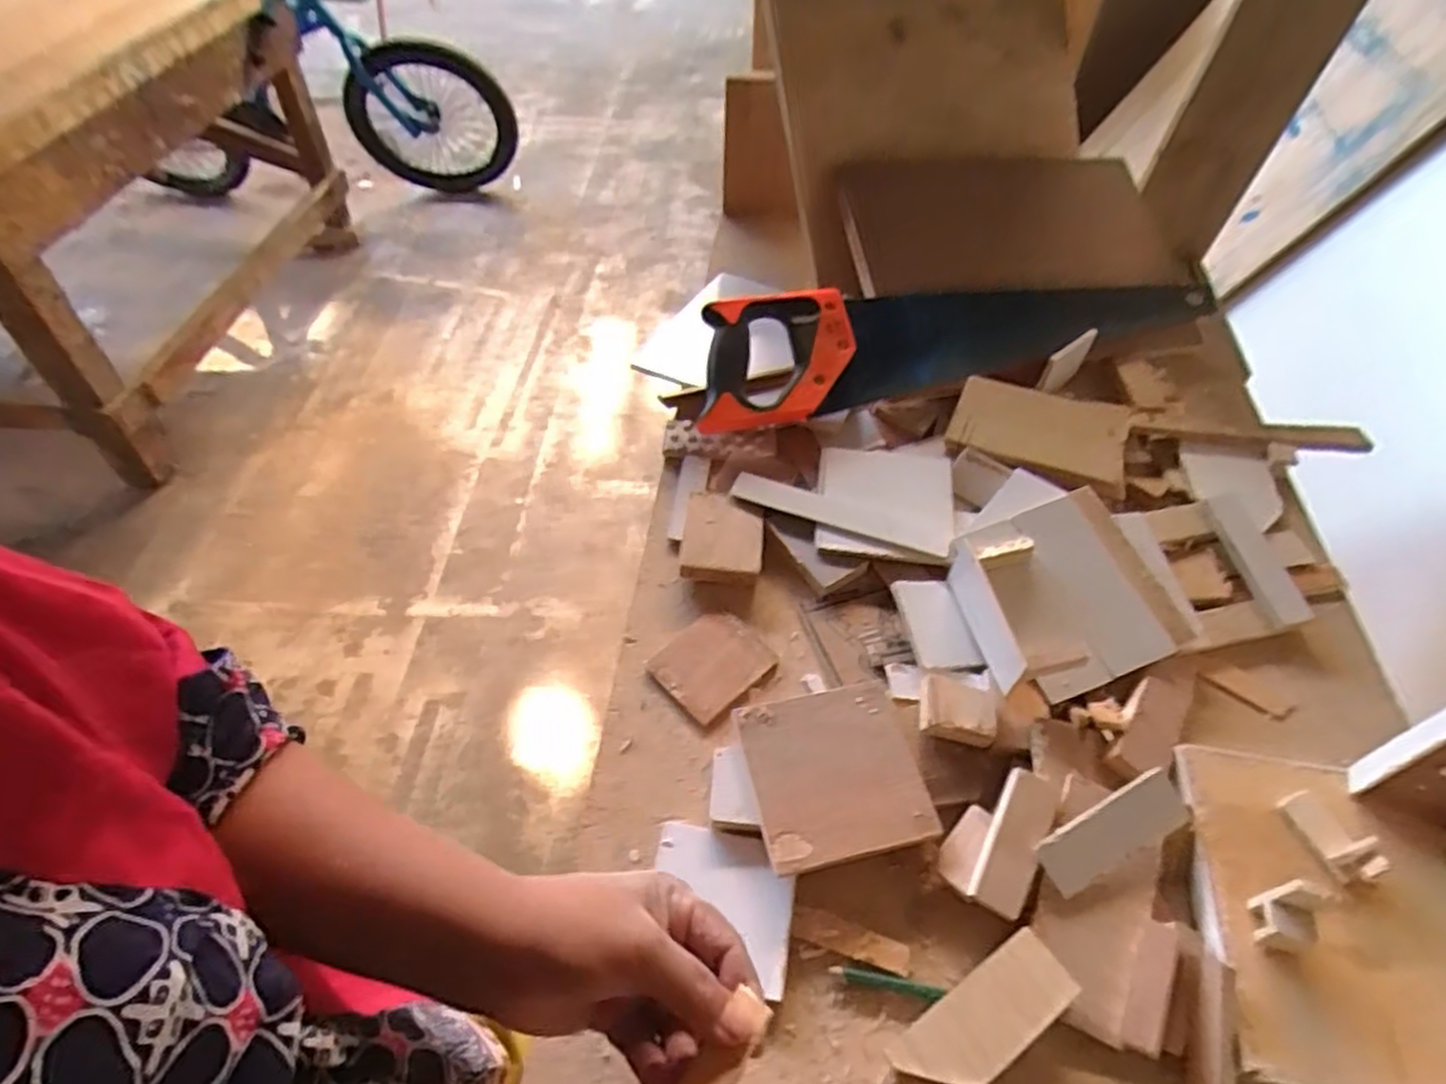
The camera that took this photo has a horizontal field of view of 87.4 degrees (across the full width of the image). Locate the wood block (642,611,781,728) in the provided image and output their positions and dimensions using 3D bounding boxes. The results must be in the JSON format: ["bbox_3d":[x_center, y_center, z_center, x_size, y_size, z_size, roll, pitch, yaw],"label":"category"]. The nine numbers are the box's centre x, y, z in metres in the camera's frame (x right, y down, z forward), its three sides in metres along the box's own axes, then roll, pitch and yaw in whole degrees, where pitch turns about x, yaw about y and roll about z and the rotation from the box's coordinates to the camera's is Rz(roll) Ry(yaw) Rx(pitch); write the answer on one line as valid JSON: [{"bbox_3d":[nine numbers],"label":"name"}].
[{"bbox_3d":[-0.007,0.084,0.529,0.073,0.009,0.062,-36,60,-26],"label":"wood block"}]

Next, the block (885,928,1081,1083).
[{"bbox_3d":[0.133,0.248,0.390,0.097,0.023,0.038,-29,58,-17],"label":"block"}]

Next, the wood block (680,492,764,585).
[{"bbox_3d":[0.000,-0.003,0.587,0.061,0.018,0.078,4,51,3],"label":"wood block"}]

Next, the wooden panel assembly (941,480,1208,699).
[{"bbox_3d":[0.236,0.036,0.533,0.148,0.039,0.130,-14,52,-12],"label":"wooden panel assembly"}]

